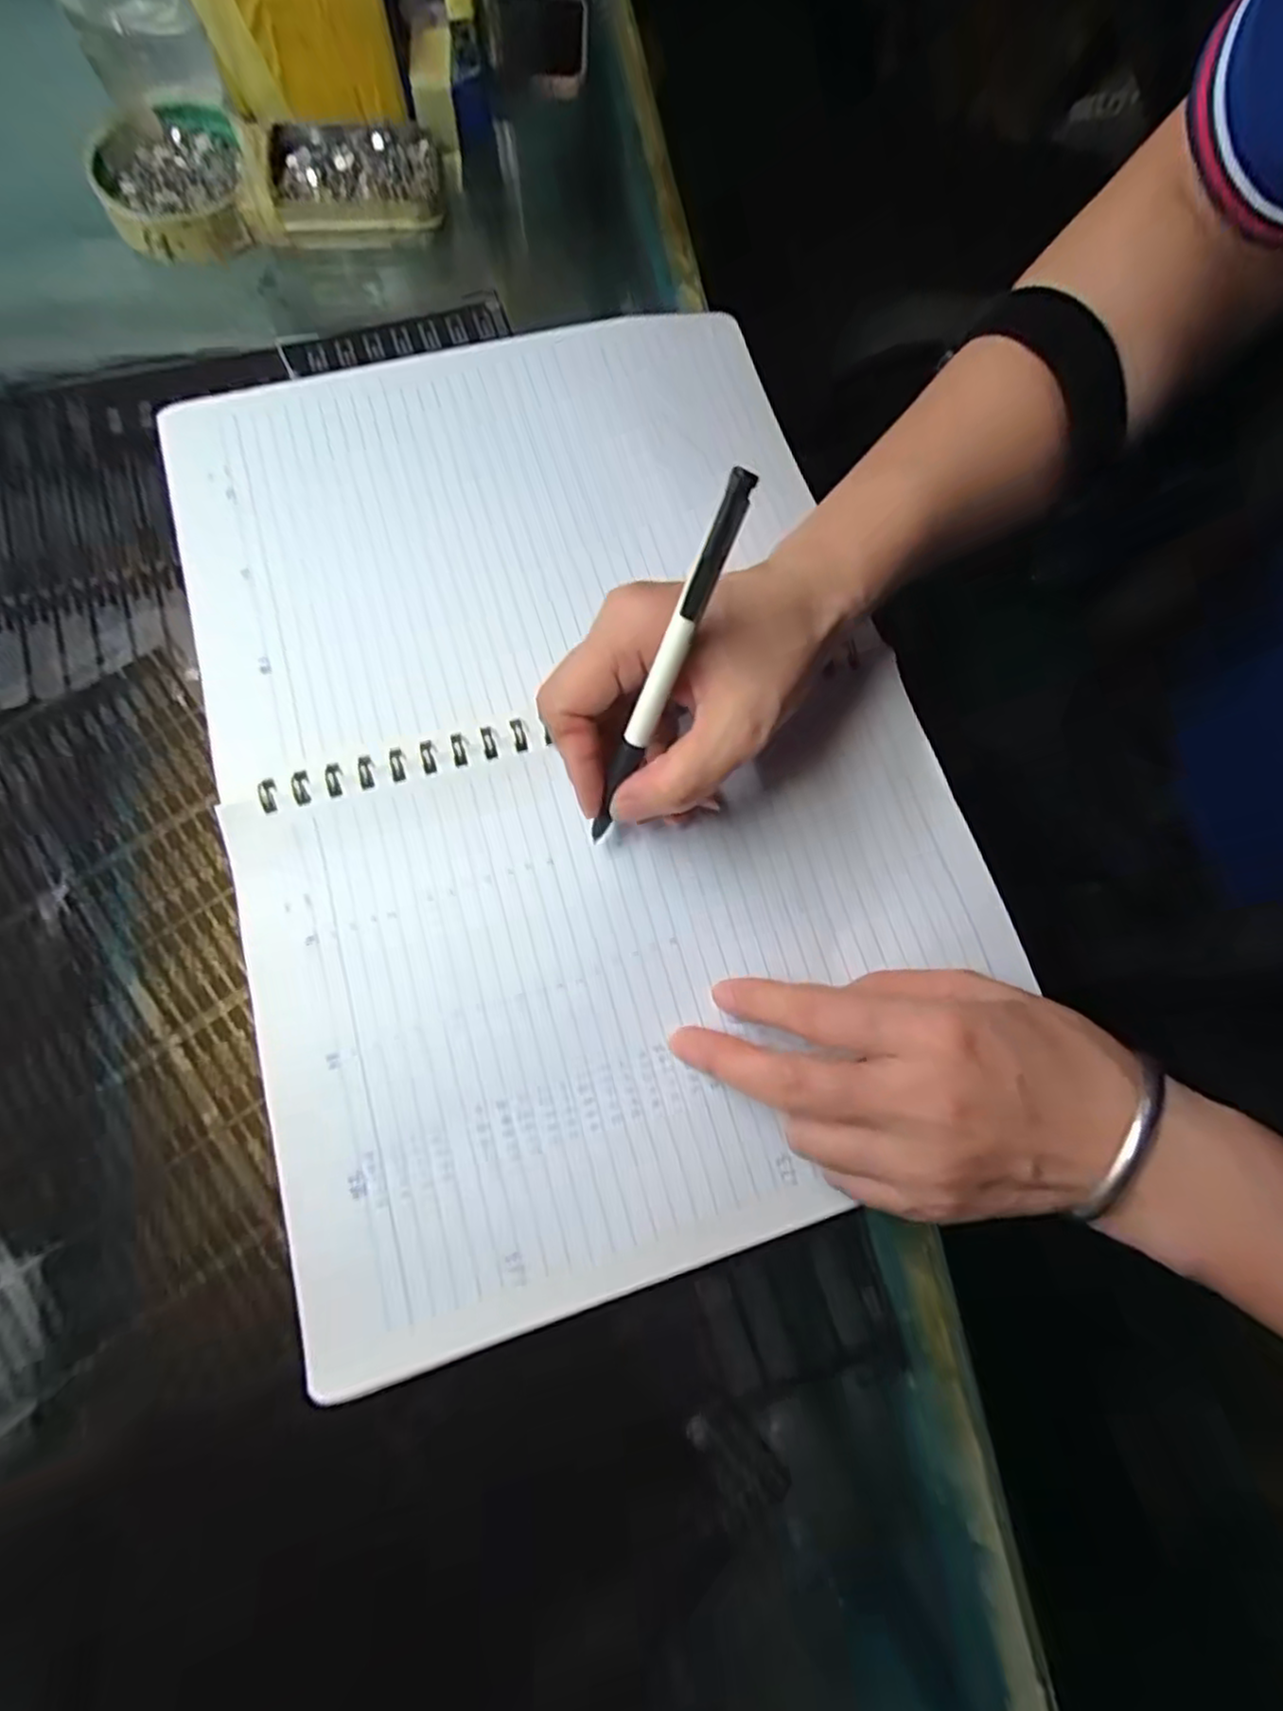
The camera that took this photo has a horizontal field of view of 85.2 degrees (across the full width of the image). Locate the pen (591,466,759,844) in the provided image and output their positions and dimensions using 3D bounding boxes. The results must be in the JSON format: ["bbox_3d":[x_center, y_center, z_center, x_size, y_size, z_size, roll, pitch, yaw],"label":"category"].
[{"bbox_3d":[0.006,-0.056,0.231,0.008,0.134,0.008,29,36,6],"label":"pen"}]

